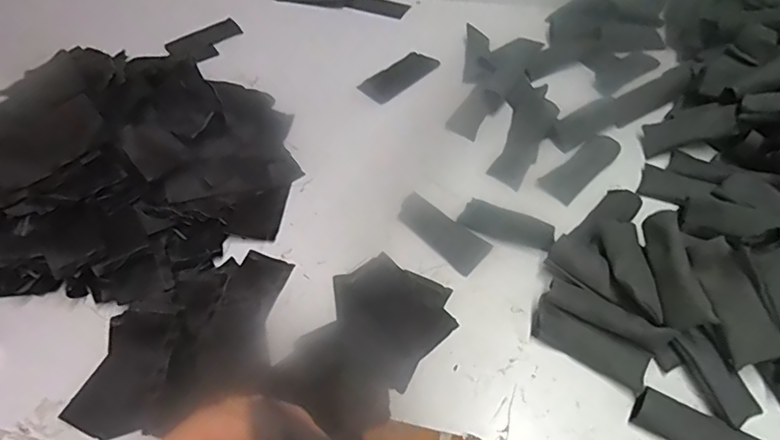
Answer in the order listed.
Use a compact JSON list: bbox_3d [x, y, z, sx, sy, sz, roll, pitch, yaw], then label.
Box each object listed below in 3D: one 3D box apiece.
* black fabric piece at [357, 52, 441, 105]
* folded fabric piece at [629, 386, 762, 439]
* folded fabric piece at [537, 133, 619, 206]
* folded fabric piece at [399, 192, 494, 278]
[{"bbox_3d":[0.013,-0.205,0.711,0.114,0.004,0.054,-37,59,-20],"label":"black fabric piece"},{"bbox_3d":[0.248,0.168,0.388,0.104,0.019,0.038,25,60,21],"label":"folded fabric piece"},{"bbox_3d":[0.223,-0.061,0.577,0.110,0.009,0.040,-37,59,-20],"label":"folded fabric piece"},{"bbox_3d":[0.054,0.012,0.533,0.107,0.010,0.044,36,64,26],"label":"folded fabric piece"}]

